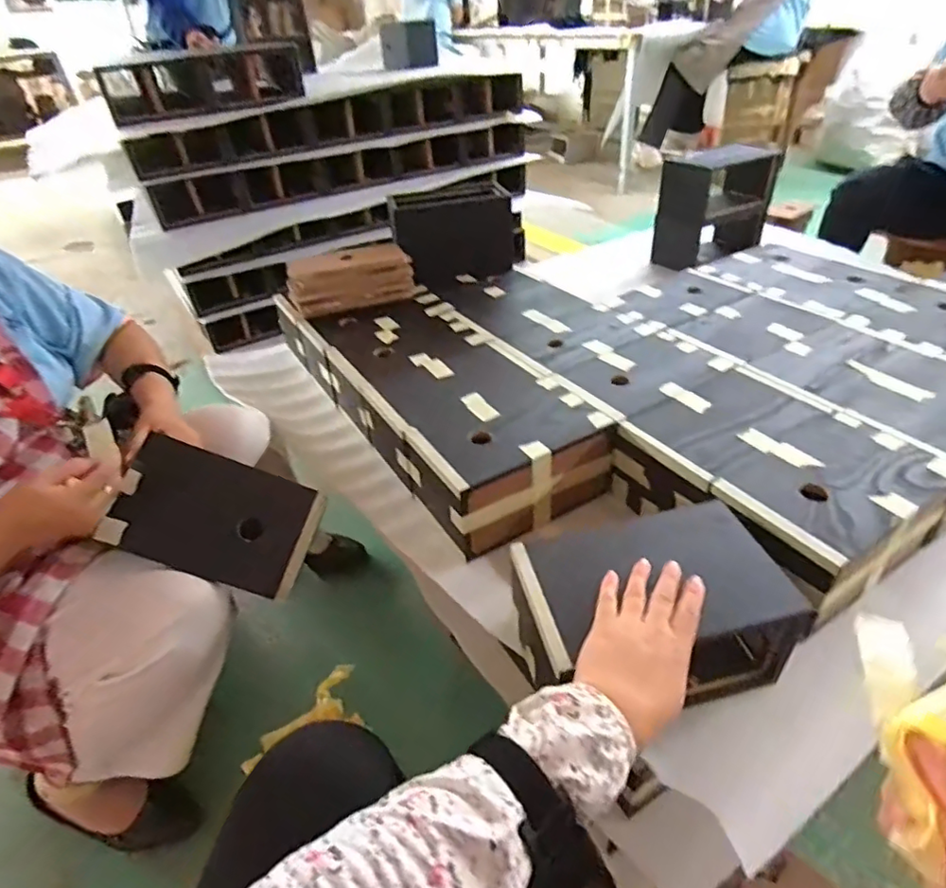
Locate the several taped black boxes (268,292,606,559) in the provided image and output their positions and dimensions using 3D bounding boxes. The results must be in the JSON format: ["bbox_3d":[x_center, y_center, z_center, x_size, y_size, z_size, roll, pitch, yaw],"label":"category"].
[{"bbox_3d":[-0.073,-0.087,0.854,0.245,0.102,0.575,-22,42,-22],"label":"several taped black boxes"}]

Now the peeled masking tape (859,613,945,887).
[{"bbox_3d":[0.256,0.149,0.309,0.056,0.060,0.132,8,40,15],"label":"peeled masking tape"}]

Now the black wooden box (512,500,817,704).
[{"bbox_3d":[0.156,0.164,0.528,0.211,0.144,0.129,-11,39,-9],"label":"black wooden box"}]

